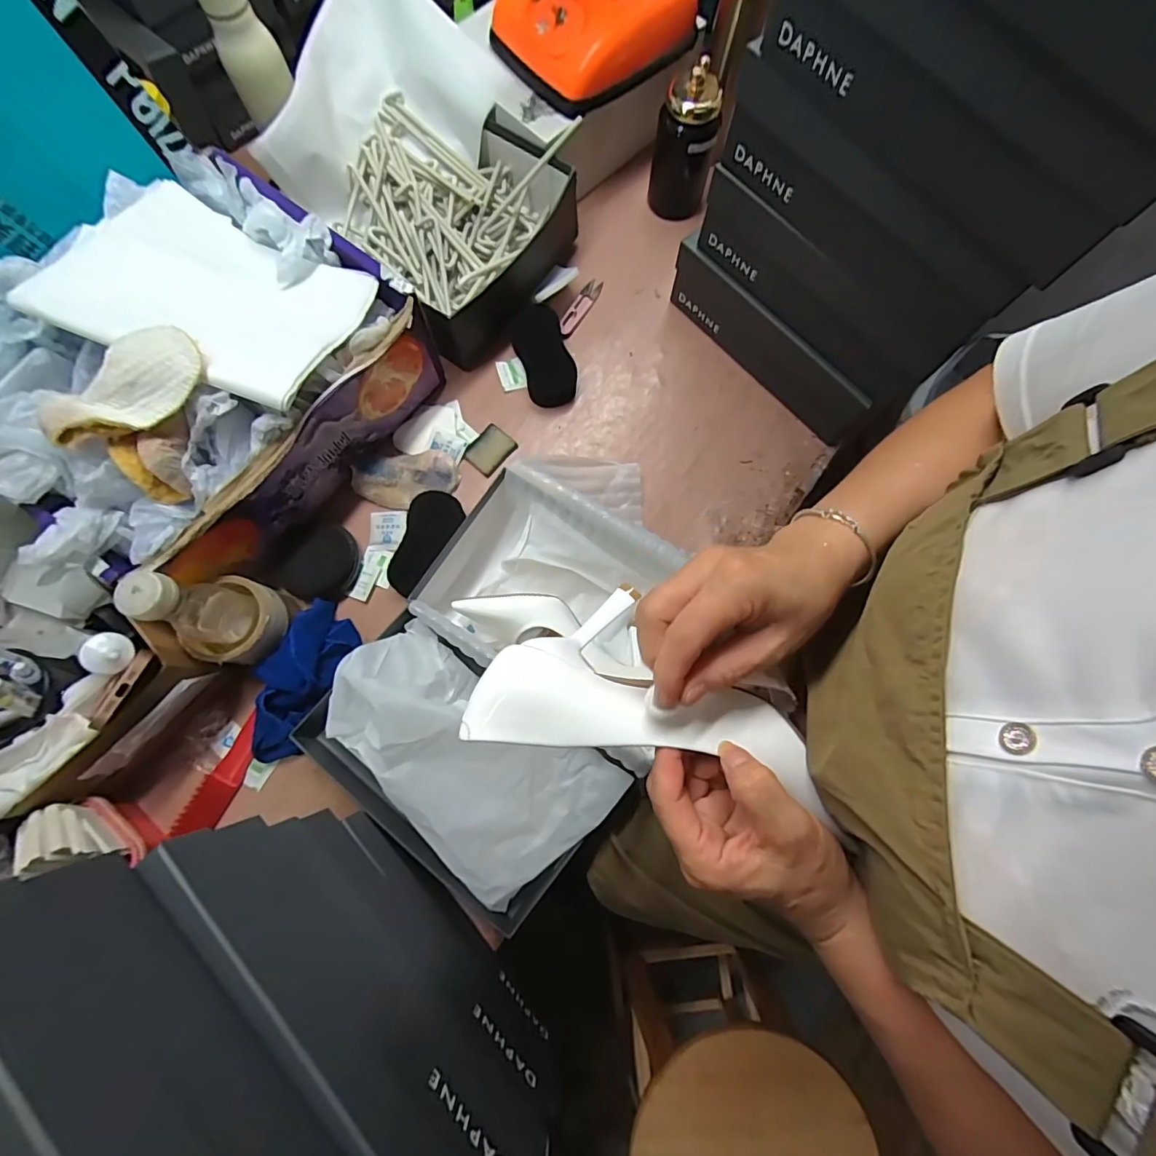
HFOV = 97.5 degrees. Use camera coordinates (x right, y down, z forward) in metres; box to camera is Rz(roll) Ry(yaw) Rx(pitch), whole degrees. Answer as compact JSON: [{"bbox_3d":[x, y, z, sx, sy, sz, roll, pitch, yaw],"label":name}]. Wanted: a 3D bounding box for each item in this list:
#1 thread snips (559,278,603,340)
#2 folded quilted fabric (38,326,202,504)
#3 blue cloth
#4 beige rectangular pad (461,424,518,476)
[{"bbox_3d":[0.005,-0.379,0.703,0.025,0.015,0.113,25,78,4],"label":"thread snips"},{"bbox_3d":[-0.396,-0.154,0.459,0.096,0.070,0.135,21,78,4],"label":"folded quilted fabric"},{"bbox_3d":[-0.308,0.116,0.560,0.082,0.053,0.181,23,78,4],"label":"blue cloth"},{"bbox_3d":[-0.113,-0.164,0.648,0.048,0.006,0.058,38,79,7],"label":"beige rectangular pad"}]

